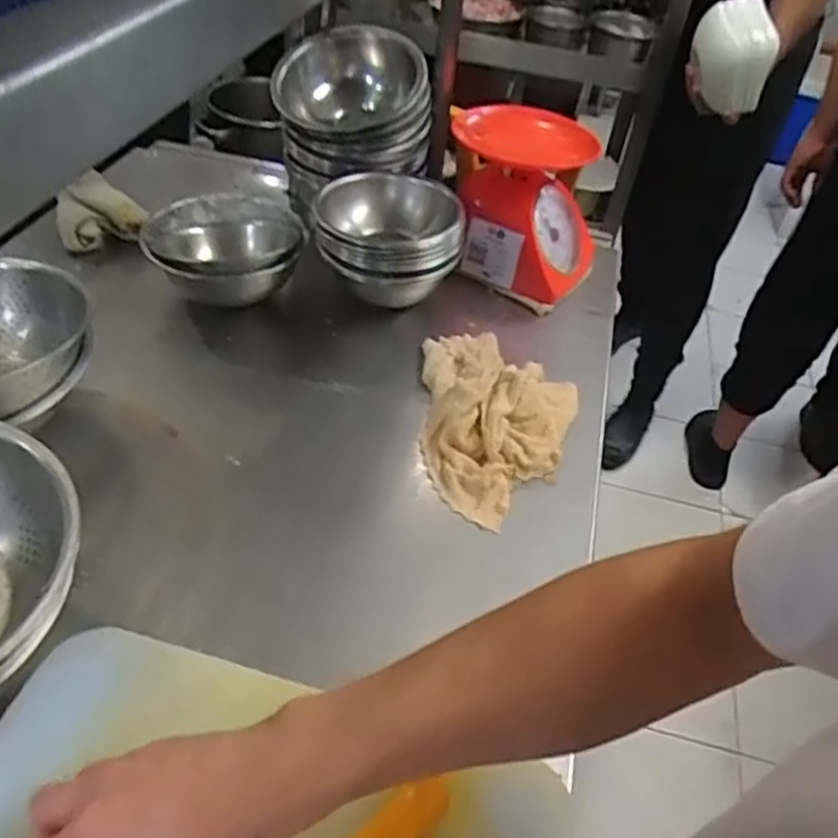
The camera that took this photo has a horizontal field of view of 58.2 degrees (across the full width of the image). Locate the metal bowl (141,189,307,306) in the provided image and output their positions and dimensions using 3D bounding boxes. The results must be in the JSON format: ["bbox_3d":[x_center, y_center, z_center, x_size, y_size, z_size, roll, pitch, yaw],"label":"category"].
[{"bbox_3d":[-0.208,-0.173,0.817,0.159,0.084,0.156,5,43,-5],"label":"metal bowl"}]

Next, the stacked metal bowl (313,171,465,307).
[{"bbox_3d":[-0.033,-0.181,0.812,0.150,0.117,0.125,7,43,-3],"label":"stacked metal bowl"}]

